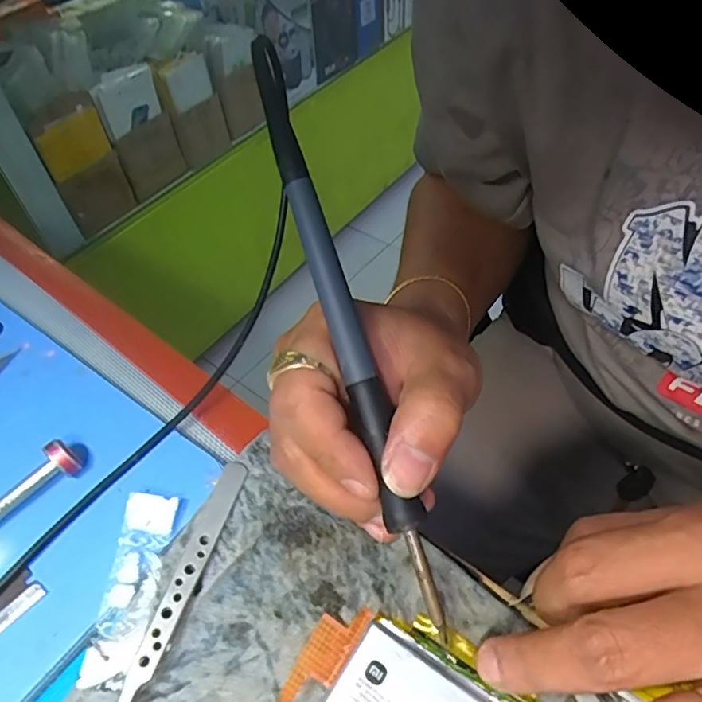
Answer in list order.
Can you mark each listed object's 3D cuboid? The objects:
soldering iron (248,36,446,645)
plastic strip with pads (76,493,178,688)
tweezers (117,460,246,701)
[{"bbox_3d":[-0.004,-0.014,0.206,0.014,0.012,0.235,-16,83,-12],"label":"soldering iron"},{"bbox_3d":[-0.084,0.088,0.208,0.020,0.011,0.065,3,49,4],"label":"plastic strip with pads"},{"bbox_3d":[-0.066,0.094,0.204,0.014,0.009,0.115,11,50,11],"label":"tweezers"}]

